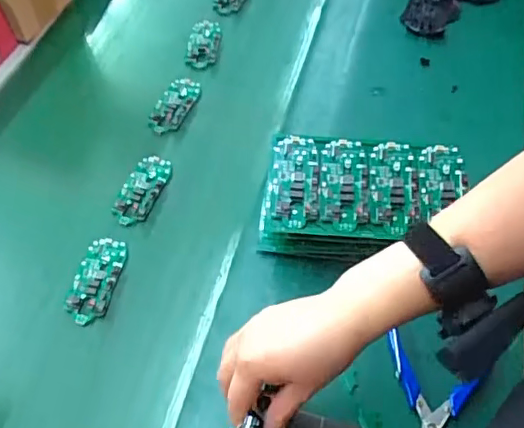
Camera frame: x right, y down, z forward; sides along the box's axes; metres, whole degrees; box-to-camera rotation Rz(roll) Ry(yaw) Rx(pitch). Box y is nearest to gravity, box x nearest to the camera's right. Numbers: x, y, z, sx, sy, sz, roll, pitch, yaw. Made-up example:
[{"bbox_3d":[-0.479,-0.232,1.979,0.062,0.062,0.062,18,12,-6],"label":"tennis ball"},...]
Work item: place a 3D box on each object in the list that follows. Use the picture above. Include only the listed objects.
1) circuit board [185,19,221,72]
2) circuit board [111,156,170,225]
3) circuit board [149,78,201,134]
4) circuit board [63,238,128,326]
[{"bbox_3d":[-0.085,-0.254,0.826,0.045,0.013,0.099,4,56,5],"label":"circuit board"},{"bbox_3d":[-0.144,-0.030,0.667,0.046,0.010,0.099,16,57,12],"label":"circuit board"},{"bbox_3d":[-0.115,-0.148,0.748,0.047,0.020,0.104,16,57,13],"label":"circuit board"},{"bbox_3d":[-0.178,0.070,0.597,0.046,0.007,0.098,7,56,7],"label":"circuit board"}]

